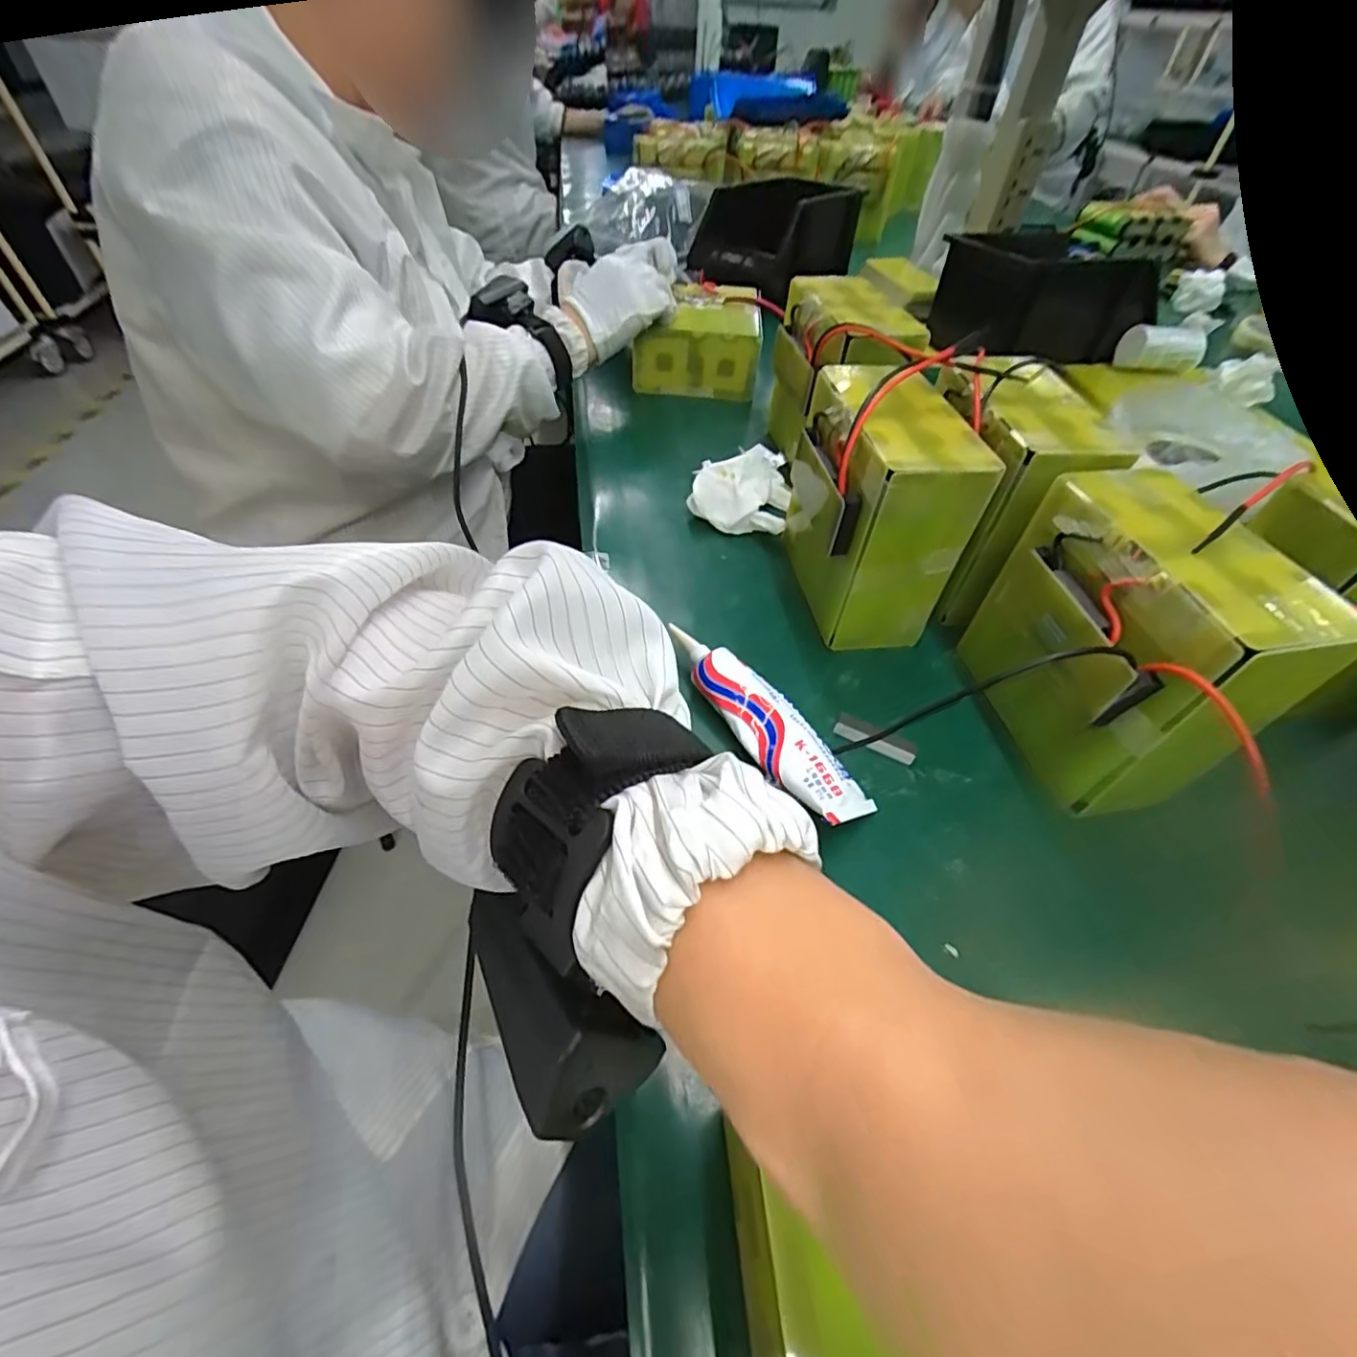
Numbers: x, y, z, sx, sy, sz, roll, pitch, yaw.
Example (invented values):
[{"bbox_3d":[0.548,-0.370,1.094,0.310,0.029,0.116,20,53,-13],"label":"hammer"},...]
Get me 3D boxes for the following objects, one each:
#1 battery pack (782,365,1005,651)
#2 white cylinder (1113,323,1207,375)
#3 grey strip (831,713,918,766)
[{"bbox_3d":[0.139,-0.123,0.439,0.084,0.154,0.139,-3,49,-5],"label":"battery pack"},{"bbox_3d":[0.609,-0.416,0.755,0.085,0.044,0.040,14,50,9],"label":"white cylinder"},{"bbox_3d":[0.127,0.039,0.388,0.052,0.008,0.014,25,52,18],"label":"grey strip"}]

